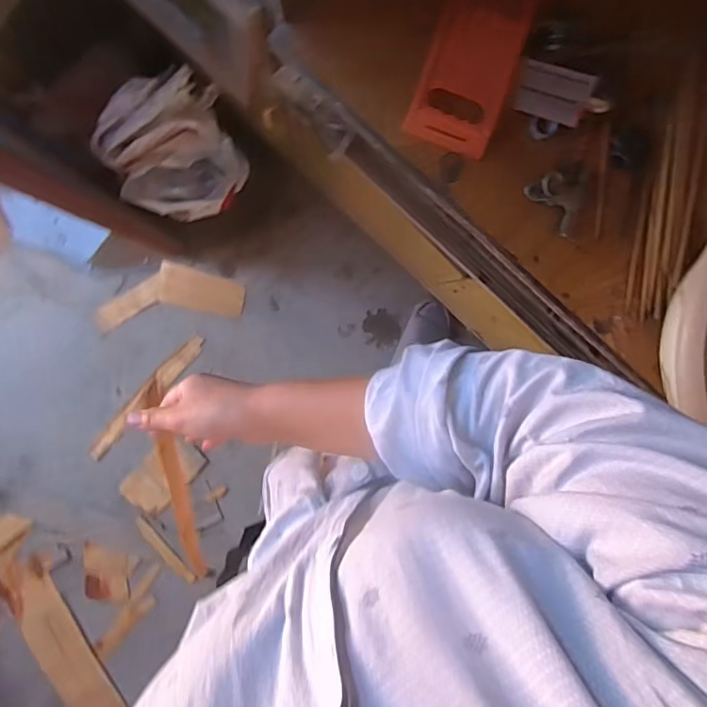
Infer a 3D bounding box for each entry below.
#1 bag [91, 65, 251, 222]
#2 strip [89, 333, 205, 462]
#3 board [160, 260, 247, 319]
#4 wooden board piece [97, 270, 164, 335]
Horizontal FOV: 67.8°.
[{"bbox_3d":[-0.381,-0.435,1.192,0.269,0.339,0.260,-20,95,-1],"label":"bag"},{"bbox_3d":[-0.580,0.125,1.456,0.053,0.021,0.452,44,91,-5],"label":"strip"},{"bbox_3d":[-0.410,-0.170,1.422,0.225,0.012,0.106,14,97,-3],"label":"board"},{"bbox_3d":[-0.602,-0.135,1.421,0.215,0.016,0.063,-30,97,3],"label":"wooden board piece"}]

